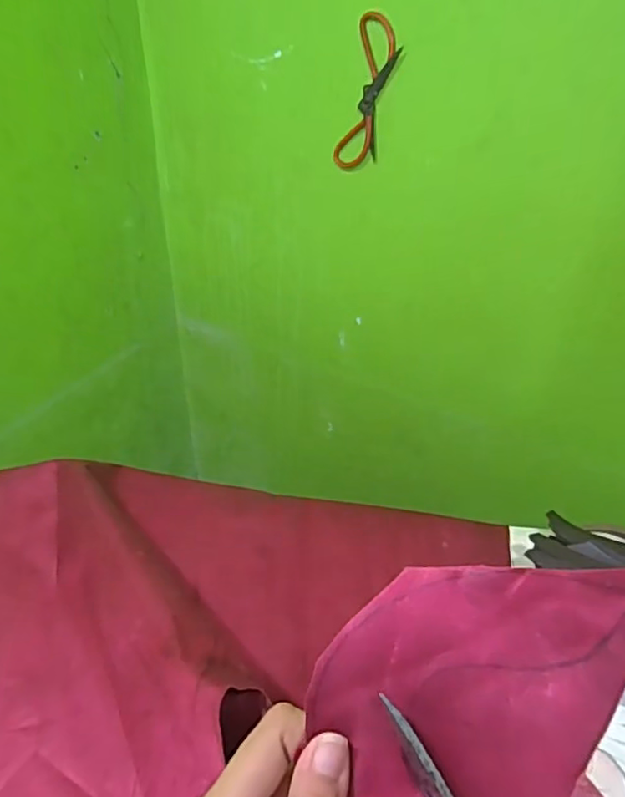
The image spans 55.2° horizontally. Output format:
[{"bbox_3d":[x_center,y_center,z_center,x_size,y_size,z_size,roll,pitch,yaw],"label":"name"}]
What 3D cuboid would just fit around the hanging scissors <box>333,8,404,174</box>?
[{"bbox_3d":[0.087,-0.473,0.945,0.069,0.229,0.008,22,42,9],"label":"hanging scissors"}]

